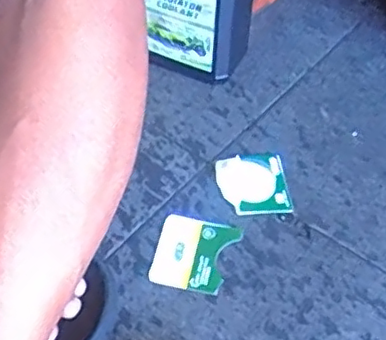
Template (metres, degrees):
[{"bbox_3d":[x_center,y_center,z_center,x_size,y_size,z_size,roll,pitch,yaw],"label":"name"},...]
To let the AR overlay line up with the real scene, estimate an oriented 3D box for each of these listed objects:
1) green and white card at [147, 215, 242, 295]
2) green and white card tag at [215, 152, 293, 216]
[{"bbox_3d":[-0.001,0.072,0.540,0.065,0.004,0.067,13,53,12],"label":"green and white card"},{"bbox_3d":[0.056,0.012,0.590,0.060,0.006,0.074,-8,52,-6],"label":"green and white card tag"}]

